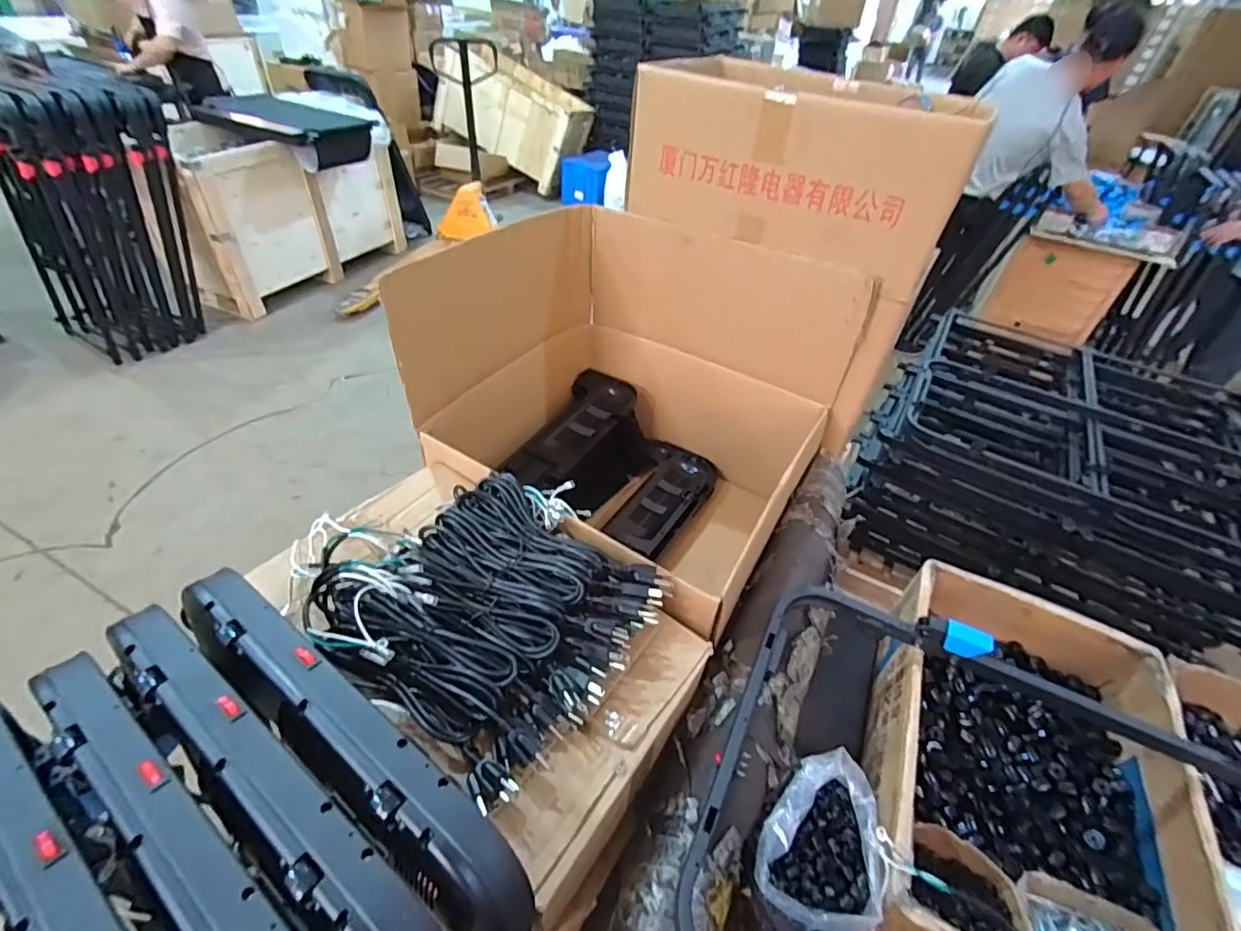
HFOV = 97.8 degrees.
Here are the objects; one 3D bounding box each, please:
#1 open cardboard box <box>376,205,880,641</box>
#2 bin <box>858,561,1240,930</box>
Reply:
[{"bbox_3d":[0.024,-0.093,1.015,0.635,0.511,0.602,29,47,24],"label":"open cardboard box"},{"bbox_3d":[0.540,0.419,0.731,0.351,0.152,0.535,22,45,18],"label":"bin"}]

